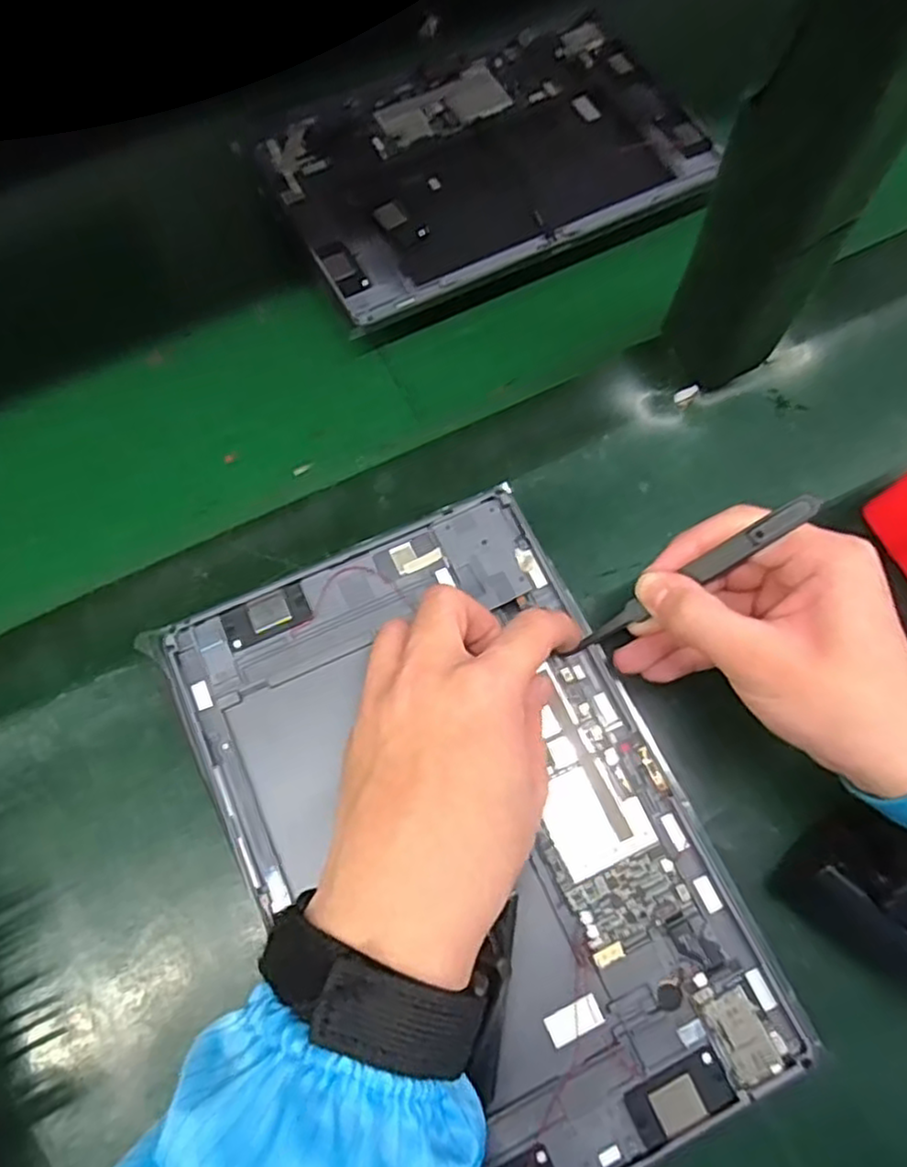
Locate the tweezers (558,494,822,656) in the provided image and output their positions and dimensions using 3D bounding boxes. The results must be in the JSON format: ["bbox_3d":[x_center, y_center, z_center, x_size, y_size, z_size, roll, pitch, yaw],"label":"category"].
[{"bbox_3d":[0.094,-0.003,0.283,0.108,0.005,0.008,-36,69,23],"label":"tweezers"}]

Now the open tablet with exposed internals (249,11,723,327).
[{"bbox_3d":[0.020,-0.254,0.424,0.245,0.008,0.157,-27,72,-11],"label":"open tablet with exposed internals"}]

